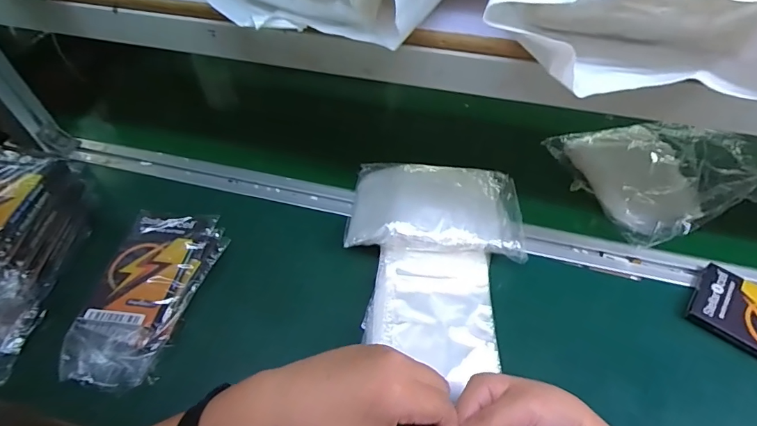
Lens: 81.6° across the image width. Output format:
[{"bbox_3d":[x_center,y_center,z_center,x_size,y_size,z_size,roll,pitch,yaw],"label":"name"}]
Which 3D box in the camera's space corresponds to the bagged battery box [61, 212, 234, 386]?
[{"bbox_3d":[-0.235,0.081,0.450,0.102,0.037,0.188,7,51,7],"label":"bagged battery box"}]

